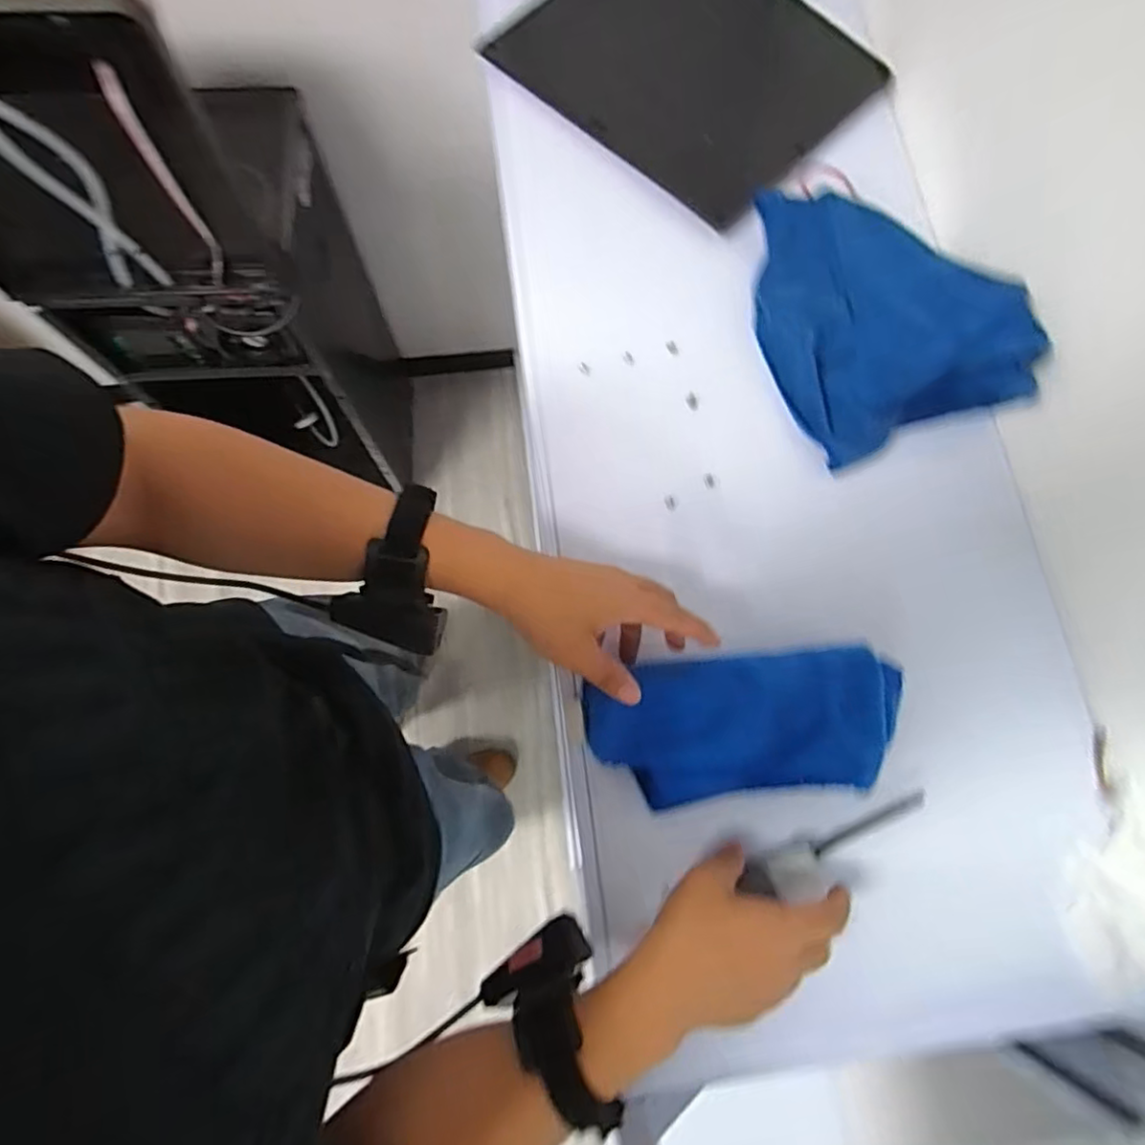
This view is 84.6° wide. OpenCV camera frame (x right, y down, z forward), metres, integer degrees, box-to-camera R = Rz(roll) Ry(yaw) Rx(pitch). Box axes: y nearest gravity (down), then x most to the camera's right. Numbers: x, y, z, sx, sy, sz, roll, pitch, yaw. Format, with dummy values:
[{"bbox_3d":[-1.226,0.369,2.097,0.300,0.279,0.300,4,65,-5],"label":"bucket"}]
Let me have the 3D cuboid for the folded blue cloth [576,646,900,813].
[{"bbox_3d":[0.118,0.105,0.435,0.209,0.046,0.094,-11,74,11],"label":"folded blue cloth"}]

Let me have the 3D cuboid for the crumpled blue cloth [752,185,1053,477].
[{"bbox_3d":[0.248,-0.225,0.530,0.177,0.077,0.245,-17,75,-7],"label":"crumpled blue cloth"}]

